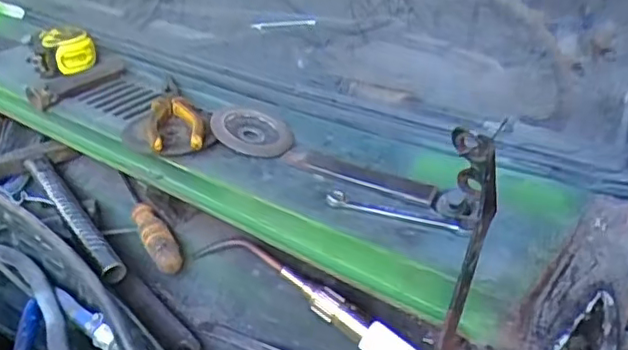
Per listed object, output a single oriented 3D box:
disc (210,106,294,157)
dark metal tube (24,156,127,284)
[{"bbox_3d":[-0.064,-0.045,0.599,0.086,0.013,0.074,25,36,14],"label":"disc"},{"bbox_3d":[-0.239,0.034,0.600,0.021,0.027,0.245,-20,37,-31],"label":"dark metal tube"}]

